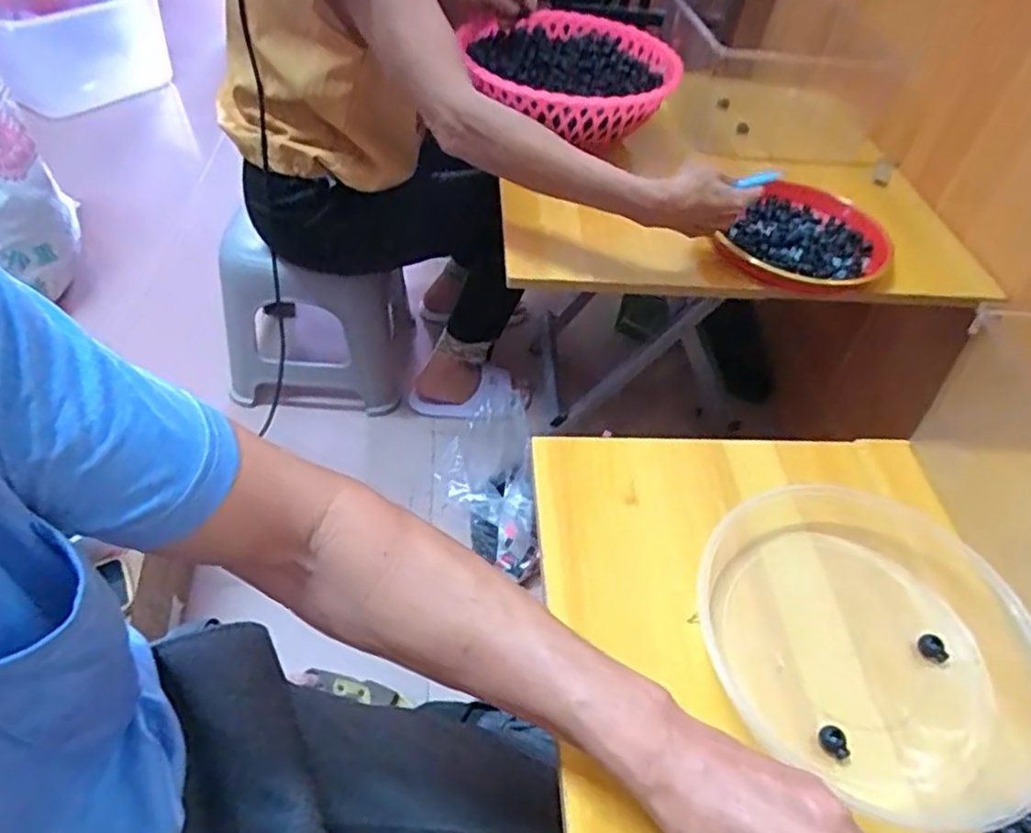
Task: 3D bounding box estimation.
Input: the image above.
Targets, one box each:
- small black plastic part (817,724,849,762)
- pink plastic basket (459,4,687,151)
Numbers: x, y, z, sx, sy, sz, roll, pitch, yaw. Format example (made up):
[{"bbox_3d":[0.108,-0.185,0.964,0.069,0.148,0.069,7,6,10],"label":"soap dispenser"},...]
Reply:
[{"bbox_3d":[0.202,0.205,0.422,0.014,0.014,0.020,-30,57,-29],"label":"small black plastic part"},{"bbox_3d":[0.073,-0.482,0.937,0.296,0.074,0.317,16,48,8],"label":"pink plastic basket"}]

